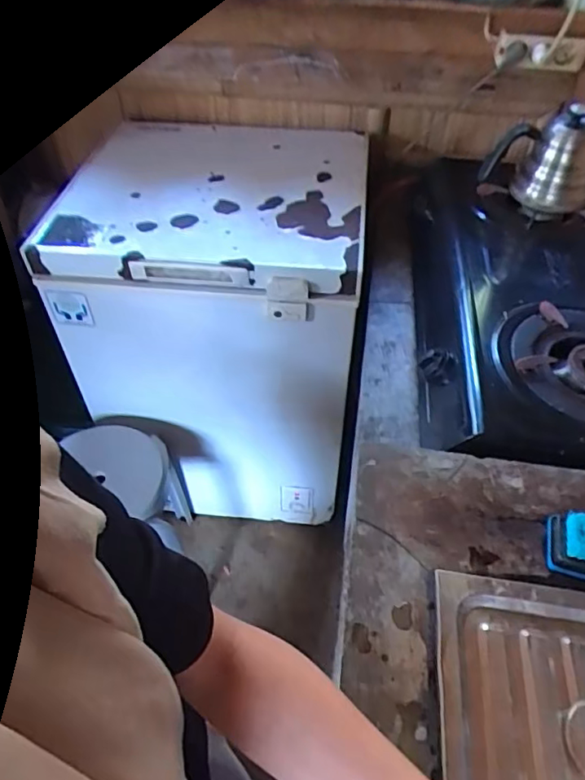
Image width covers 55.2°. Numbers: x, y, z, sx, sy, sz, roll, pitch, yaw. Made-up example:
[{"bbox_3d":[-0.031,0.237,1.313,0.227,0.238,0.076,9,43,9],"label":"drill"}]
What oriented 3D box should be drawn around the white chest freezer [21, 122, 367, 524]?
[{"bbox_3d":[-0.168,-0.151,1.366,0.568,0.772,0.576,3,48,2],"label":"white chest freezer"}]

